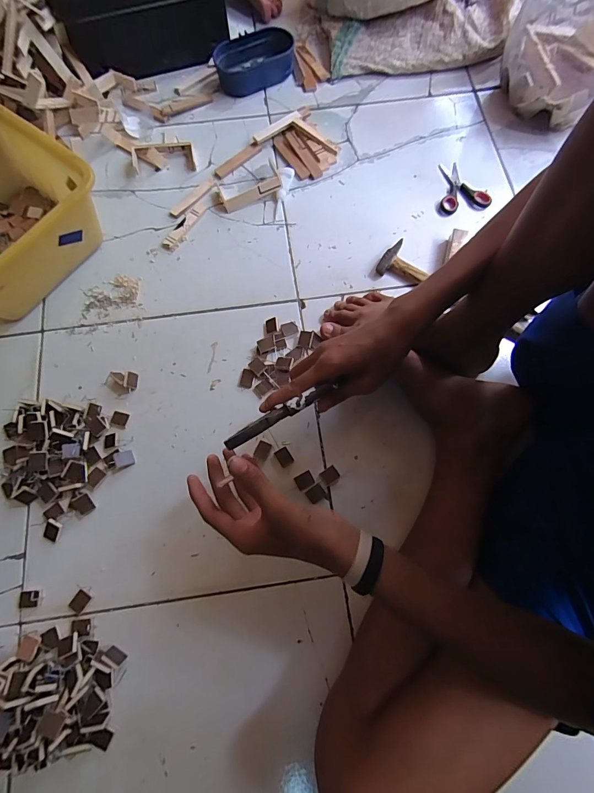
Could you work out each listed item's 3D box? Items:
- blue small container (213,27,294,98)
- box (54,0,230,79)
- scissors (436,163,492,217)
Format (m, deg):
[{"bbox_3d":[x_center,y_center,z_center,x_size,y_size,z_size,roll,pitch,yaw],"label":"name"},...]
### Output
[{"bbox_3d":[-0.079,-0.632,0.698,0.154,0.054,0.083,-25,74,-8],"label":"blue small container"},{"bbox_3d":[-0.290,-0.732,0.679,0.277,0.142,0.174,-20,74,-6],"label":"box"},{"bbox_3d":[0.278,-0.362,0.635,0.089,0.010,0.104,-8,73,-3],"label":"scissors"}]

